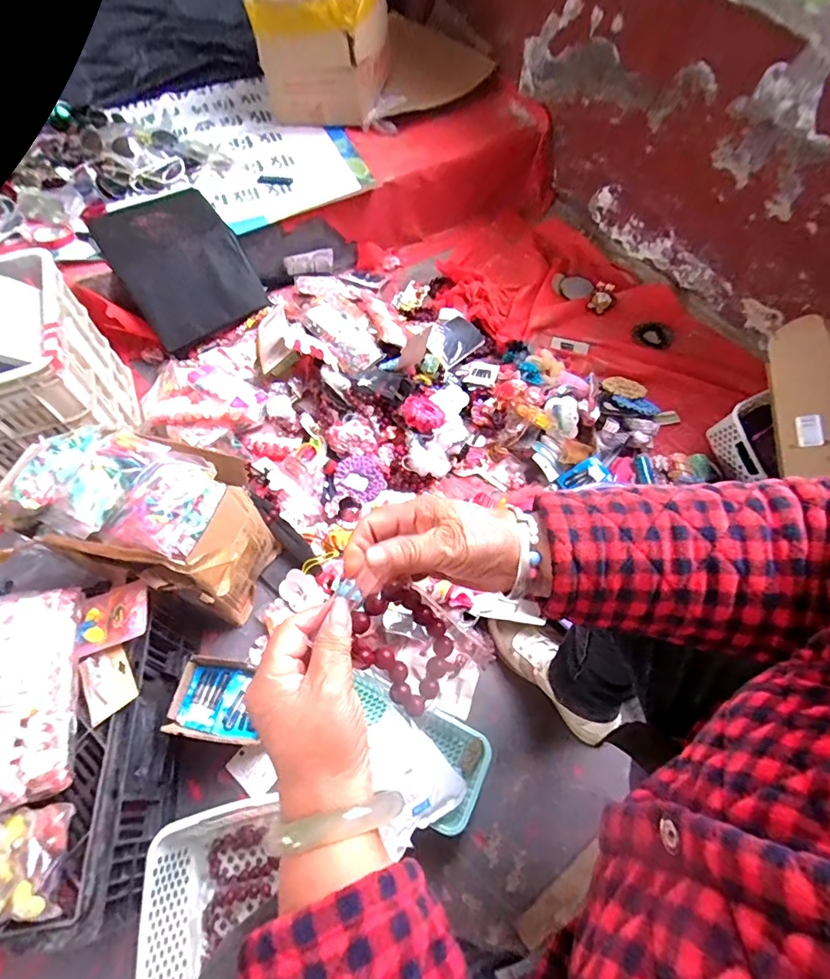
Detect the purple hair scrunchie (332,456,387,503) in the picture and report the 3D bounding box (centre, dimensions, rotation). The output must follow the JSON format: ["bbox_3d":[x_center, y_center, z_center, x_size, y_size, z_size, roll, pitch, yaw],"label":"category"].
[{"bbox_3d":[-0.109,-0.026,0.962,0.101,0.017,0.084,43,73,7],"label":"purple hair scrunchie"}]

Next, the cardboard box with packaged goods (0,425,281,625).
[{"bbox_3d":[-0.388,0.065,0.724,0.265,0.309,0.183,6,59,5],"label":"cardboard box with packaged goods"}]

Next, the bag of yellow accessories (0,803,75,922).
[{"bbox_3d":[-0.407,0.383,0.484,0.103,0.042,0.094,-11,59,-5],"label":"bag of yellow accessories"}]

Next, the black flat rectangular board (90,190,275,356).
[{"bbox_3d":[-0.554,-0.537,1.153,0.272,0.022,0.343,-32,97,-6],"label":"black flat rectangular board"}]

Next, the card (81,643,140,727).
[{"bbox_3d":[-0.384,0.241,0.598,0.057,0.007,0.085,-33,60,-10],"label":"card"}]

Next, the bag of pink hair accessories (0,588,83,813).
[{"bbox_3d":[-0.449,0.232,0.548,0.103,0.064,0.236,-13,59,-6],"label":"bag of pink hair accessories"}]

